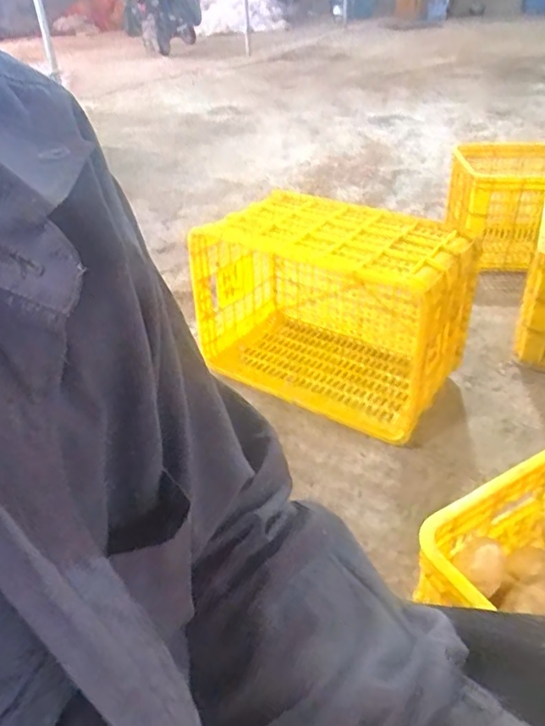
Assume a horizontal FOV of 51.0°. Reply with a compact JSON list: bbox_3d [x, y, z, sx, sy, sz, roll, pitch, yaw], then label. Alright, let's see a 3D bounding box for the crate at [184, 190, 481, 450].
[{"bbox_3d":[0.123,-0.143,1.248,0.534,0.311,0.292,21,42,28],"label":"crate"}]

